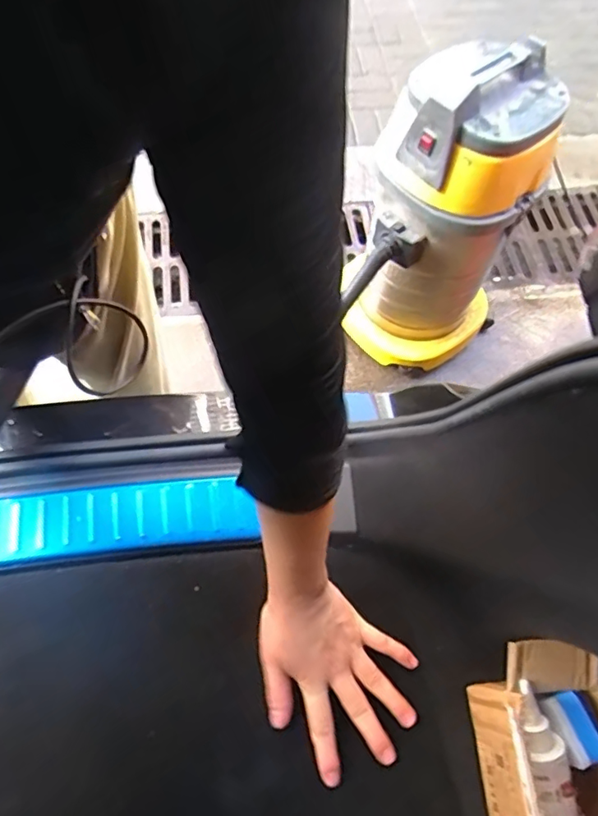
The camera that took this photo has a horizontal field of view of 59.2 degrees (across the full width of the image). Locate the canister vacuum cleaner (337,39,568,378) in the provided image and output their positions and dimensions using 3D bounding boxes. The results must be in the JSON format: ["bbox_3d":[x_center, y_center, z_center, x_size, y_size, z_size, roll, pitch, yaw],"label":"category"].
[{"bbox_3d":[0.302,-0.364,1.168,0.315,0.687,0.320,1,67,-3],"label":"canister vacuum cleaner"}]

